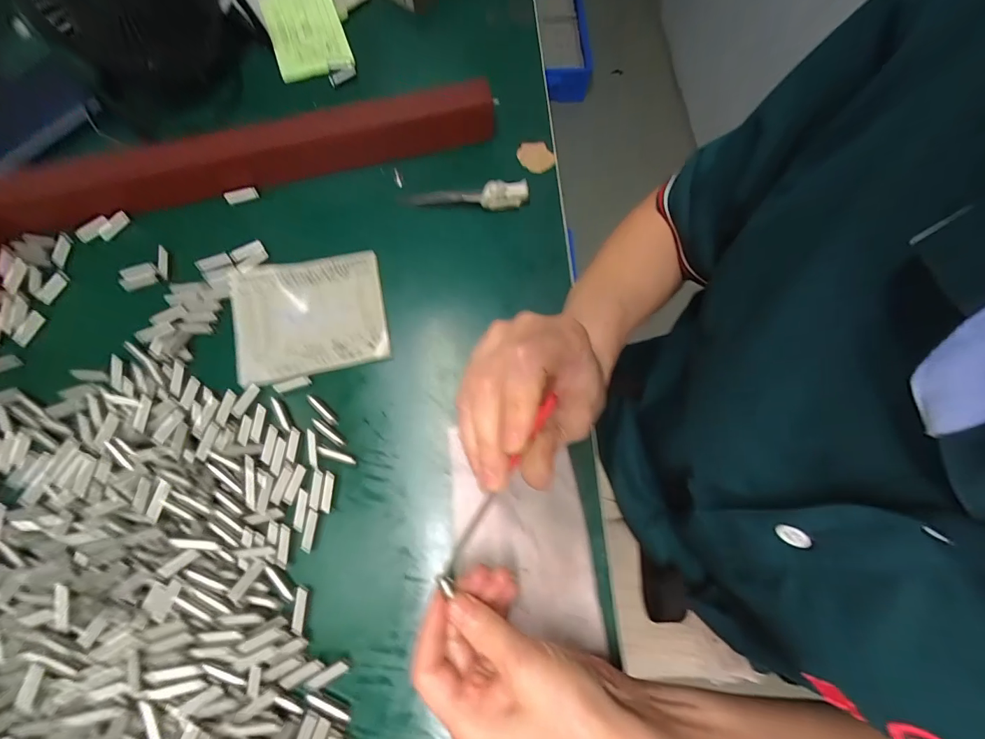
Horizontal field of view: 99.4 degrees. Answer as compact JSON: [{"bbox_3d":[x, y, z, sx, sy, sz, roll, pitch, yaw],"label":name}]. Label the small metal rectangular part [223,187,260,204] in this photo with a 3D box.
[{"bbox_3d":[-0.202,-0.139,0.333,0.026,0.005,0.007,-14,74,-5],"label":"small metal rectangular part"}]

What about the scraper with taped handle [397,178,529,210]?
[{"bbox_3d":[-0.024,-0.140,0.336,0.104,0.023,0.013,0,73,-1],"label":"scraper with taped handle"}]

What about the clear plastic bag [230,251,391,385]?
[{"bbox_3d":[-0.137,-0.041,0.313,0.109,0.008,0.090,-11,74,-4],"label":"clear plastic bag"}]

